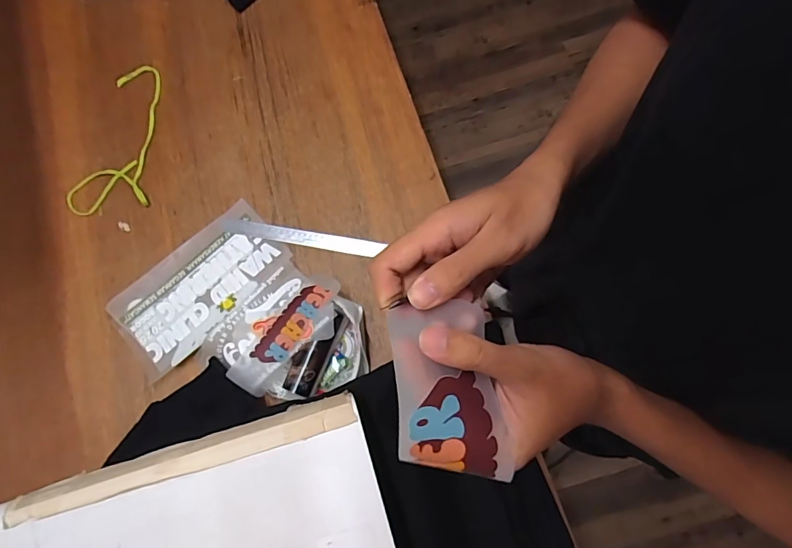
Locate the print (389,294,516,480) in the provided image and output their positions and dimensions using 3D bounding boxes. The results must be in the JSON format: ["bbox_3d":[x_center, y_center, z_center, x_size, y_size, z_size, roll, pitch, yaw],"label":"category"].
[{"bbox_3d":[0.029,0.063,0.252,0.058,0.021,0.094,-6,76,-2],"label":"print"}]

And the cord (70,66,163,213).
[{"bbox_3d":[-0.511,-0.246,0.827,0.147,0.015,0.282,-1,76,3],"label":"cord"}]

